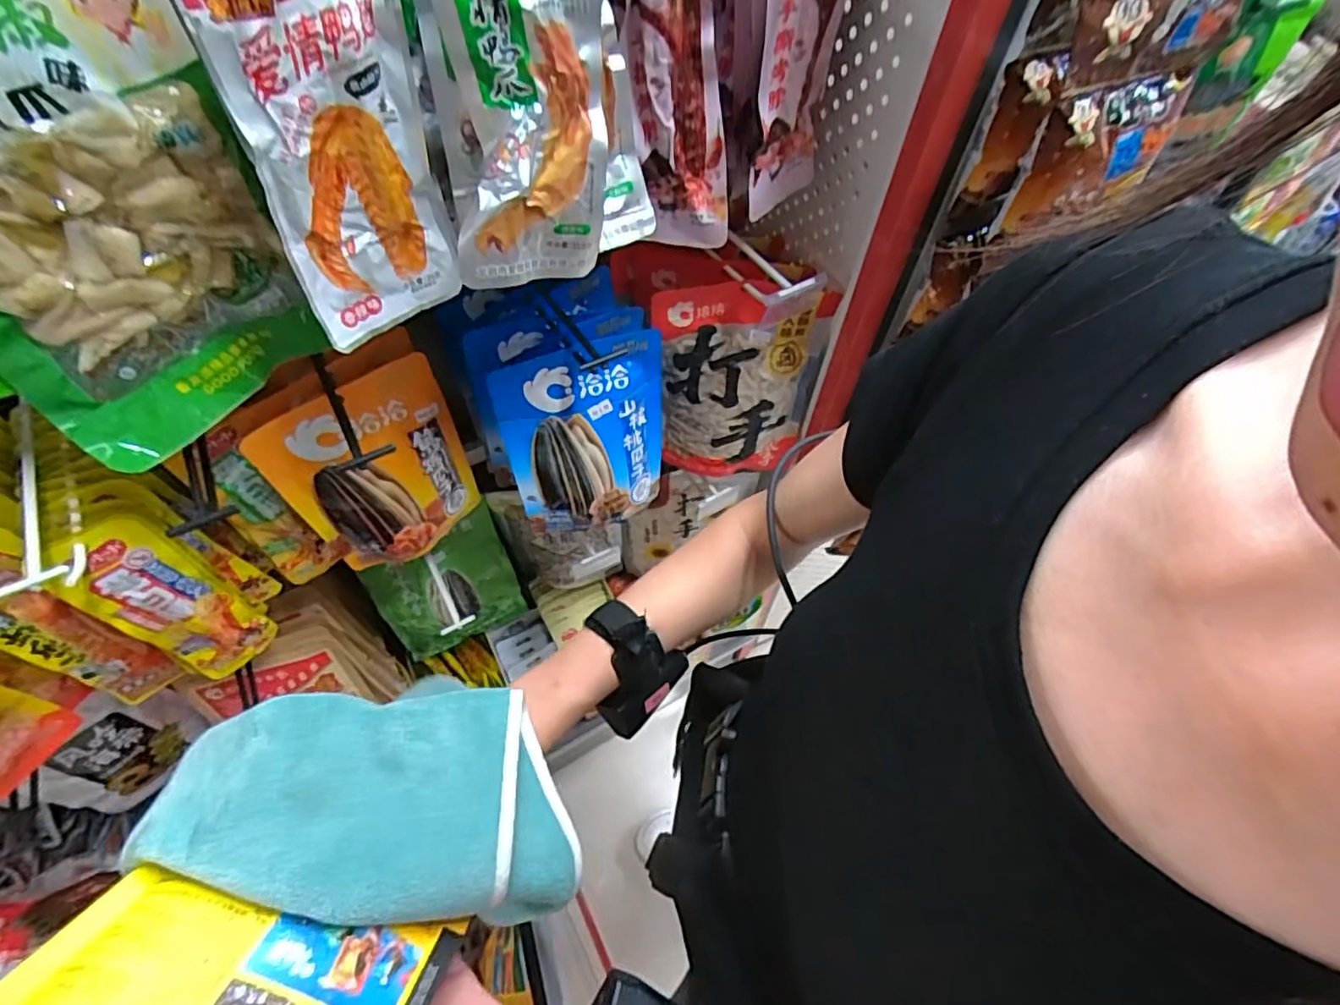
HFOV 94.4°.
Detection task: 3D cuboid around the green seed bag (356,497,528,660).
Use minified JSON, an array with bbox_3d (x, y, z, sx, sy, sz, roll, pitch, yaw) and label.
[{"bbox_3d":[-0.307,0.118,0.864,0.179,0.221,0.023,-23,43,-18],"label":"green seed bag"}]

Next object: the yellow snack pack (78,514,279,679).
[{"bbox_3d":[-0.404,0.088,0.517,0.025,0.207,0.069,28,61,14],"label":"yellow snack pack"}]

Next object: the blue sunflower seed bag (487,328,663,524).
[{"bbox_3d":[-0.074,-0.058,0.577,0.148,0.191,0.026,-18,44,-14],"label":"blue sunflower seed bag"}]

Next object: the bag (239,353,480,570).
[{"bbox_3d":[-0.258,-0.025,0.561,0.149,0.195,0.044,-36,66,-22],"label":"bag"}]

